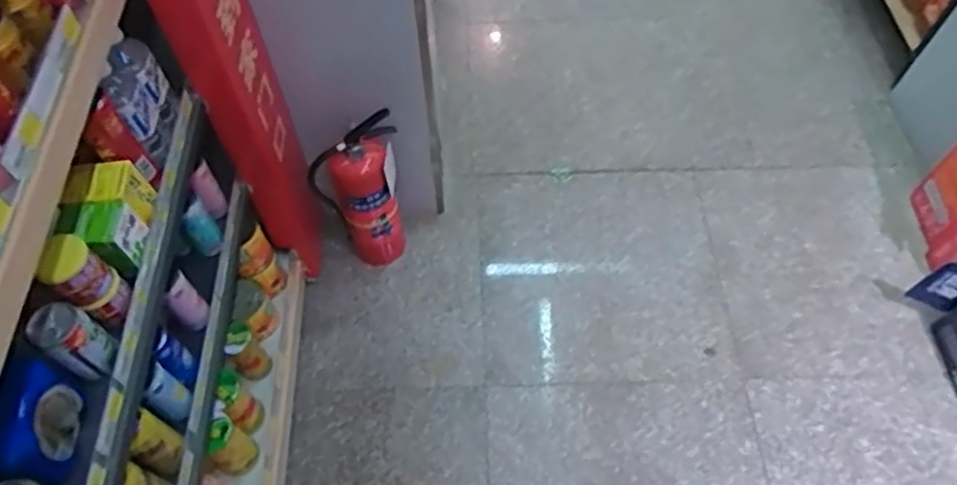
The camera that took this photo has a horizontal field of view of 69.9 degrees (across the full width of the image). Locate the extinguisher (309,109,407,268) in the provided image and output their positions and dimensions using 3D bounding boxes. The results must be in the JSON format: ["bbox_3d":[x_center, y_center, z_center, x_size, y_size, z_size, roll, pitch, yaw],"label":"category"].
[{"bbox_3d":[-0.268,-0.112,1.606,0.195,0.453,0.136,-22,63,-12],"label":"extinguisher"}]

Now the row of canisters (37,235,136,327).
[{"bbox_3d":[-0.500,0.053,0.880,0.055,0.134,0.063,24,61,35],"label":"row of canisters"}]

